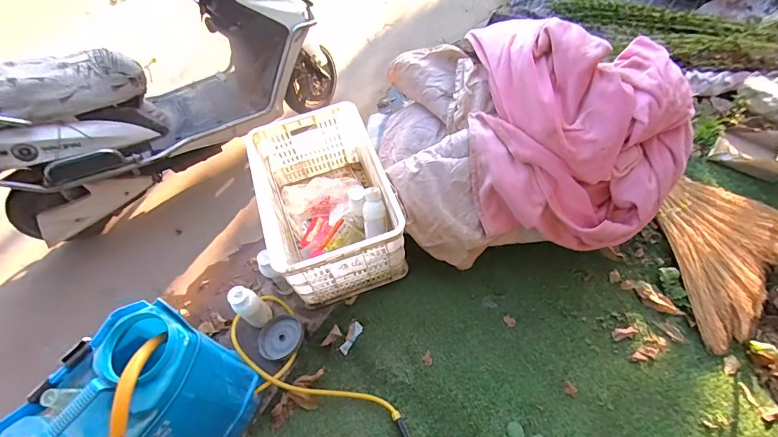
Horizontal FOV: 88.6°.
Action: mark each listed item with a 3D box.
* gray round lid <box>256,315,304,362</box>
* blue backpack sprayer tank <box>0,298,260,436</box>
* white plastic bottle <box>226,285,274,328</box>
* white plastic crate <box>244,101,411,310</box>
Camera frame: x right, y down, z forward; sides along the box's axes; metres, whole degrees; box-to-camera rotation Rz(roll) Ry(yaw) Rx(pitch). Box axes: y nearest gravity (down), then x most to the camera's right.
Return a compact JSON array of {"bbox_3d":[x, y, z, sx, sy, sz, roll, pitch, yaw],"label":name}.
[{"bbox_3d":[-0.318,0.351,1.179,0.142,0.027,0.123,-31,57,8],"label":"gray round lid"},{"bbox_3d":[-0.516,0.416,0.857,0.219,0.454,0.368,28,64,19],"label":"blue backpack sprayer tank"},{"bbox_3d":[-0.403,0.261,1.150,0.075,0.172,0.081,36,67,22],"label":"white plastic bottle"},{"bbox_3d":[-0.194,-0.054,1.264,0.375,0.280,0.550,-19,59,-8],"label":"white plastic crate"}]

